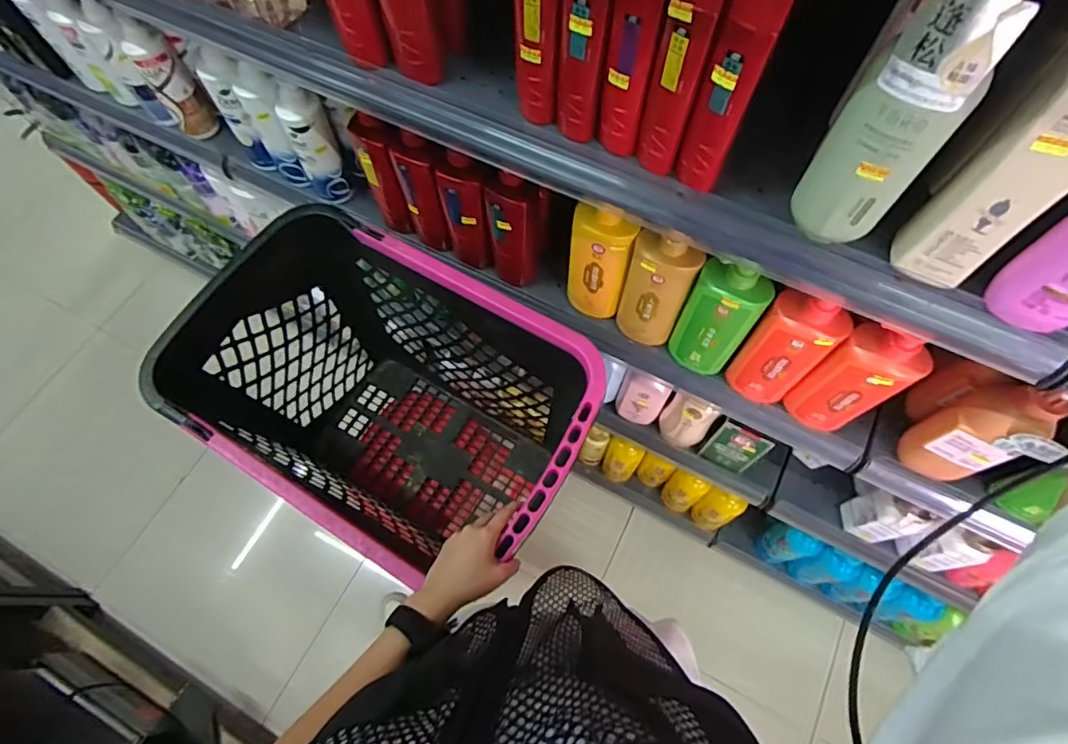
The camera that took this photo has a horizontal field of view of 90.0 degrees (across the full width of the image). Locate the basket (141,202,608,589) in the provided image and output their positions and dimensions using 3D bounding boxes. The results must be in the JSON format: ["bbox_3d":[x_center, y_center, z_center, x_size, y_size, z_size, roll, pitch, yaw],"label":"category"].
[{"bbox_3d":[-0.207,0.089,0.916,0.570,0.466,0.375,29,70,15],"label":"basket"}]

